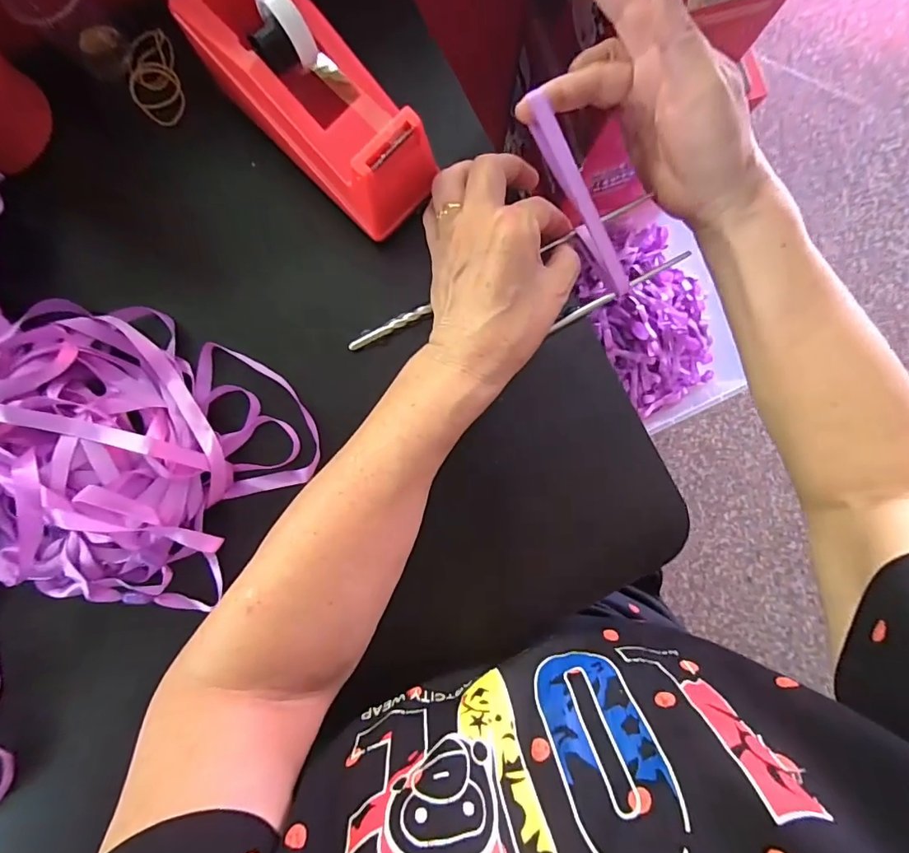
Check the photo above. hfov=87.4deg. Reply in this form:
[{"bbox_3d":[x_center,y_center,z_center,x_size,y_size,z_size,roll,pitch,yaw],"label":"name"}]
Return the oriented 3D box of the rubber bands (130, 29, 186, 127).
[{"bbox_3d":[-0.198,-0.229,0.315,0.031,0.006,0.060,-15,88,-1],"label":"rubber bands"}]

